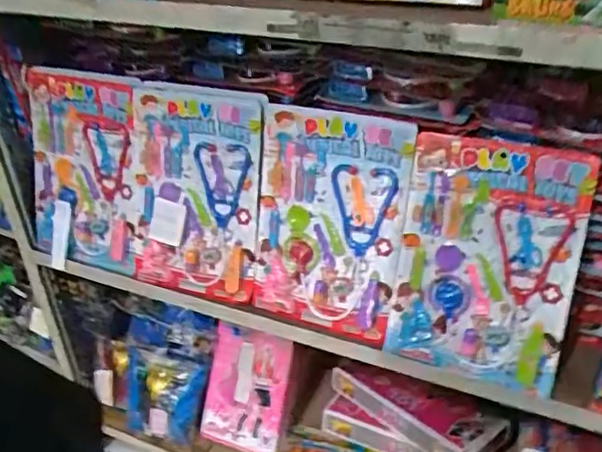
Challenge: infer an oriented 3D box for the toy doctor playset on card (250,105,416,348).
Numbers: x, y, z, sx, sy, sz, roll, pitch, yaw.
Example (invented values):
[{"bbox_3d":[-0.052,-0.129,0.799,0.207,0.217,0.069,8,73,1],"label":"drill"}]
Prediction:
[{"bbox_3d":[0.045,-0.007,1.161,0.302,0.406,0.032,13,12,29],"label":"toy doctor playset on card"}]

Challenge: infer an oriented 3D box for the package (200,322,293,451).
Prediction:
[{"bbox_3d":[-0.144,0.434,1.608,0.222,0.318,0.028,11,6,24],"label":"package"}]

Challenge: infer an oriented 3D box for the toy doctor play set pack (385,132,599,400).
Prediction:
[{"bbox_3d":[0.303,0.056,1.022,0.277,0.382,0.030,12,10,24],"label":"toy doctor play set pack"}]

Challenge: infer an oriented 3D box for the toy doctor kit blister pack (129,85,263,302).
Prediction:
[{"bbox_3d":[-0.229,-0.076,1.297,0.319,0.414,0.027,9,9,24],"label":"toy doctor kit blister pack"}]

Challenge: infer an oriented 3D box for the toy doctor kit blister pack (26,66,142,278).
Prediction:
[{"bbox_3d":[-0.514,-0.128,1.435,0.339,0.450,0.040,2,8,26],"label":"toy doctor kit blister pack"}]

